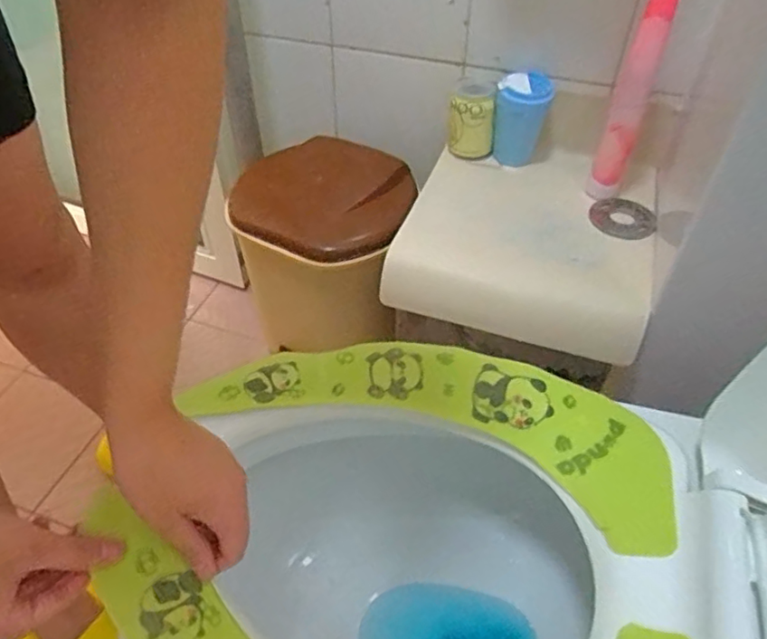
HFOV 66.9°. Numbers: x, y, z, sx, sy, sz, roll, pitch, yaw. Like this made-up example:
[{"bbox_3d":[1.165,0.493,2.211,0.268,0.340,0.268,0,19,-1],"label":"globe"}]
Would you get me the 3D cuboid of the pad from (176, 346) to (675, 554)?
[{"bbox_3d":[0.039,0.072,0.481,0.372,0.015,0.135,14,51,12],"label":"pad"}]

